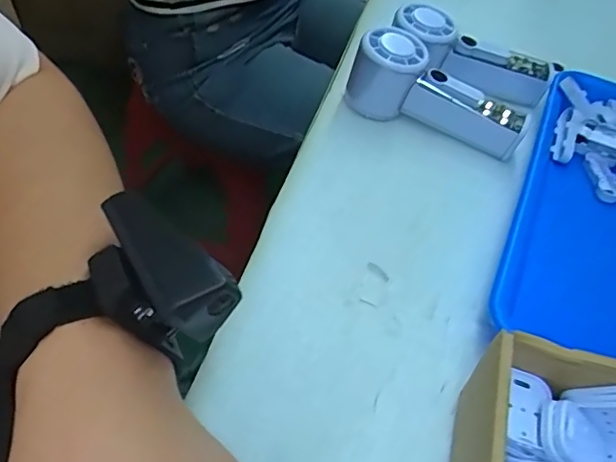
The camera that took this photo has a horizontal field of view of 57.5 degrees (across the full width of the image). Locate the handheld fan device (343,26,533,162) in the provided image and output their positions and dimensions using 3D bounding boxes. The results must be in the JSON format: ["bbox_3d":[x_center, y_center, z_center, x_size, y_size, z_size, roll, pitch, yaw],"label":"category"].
[{"bbox_3d":[0.108,-0.113,0.480,0.149,0.063,0.046,27,49,-2],"label":"handheld fan device"}]

